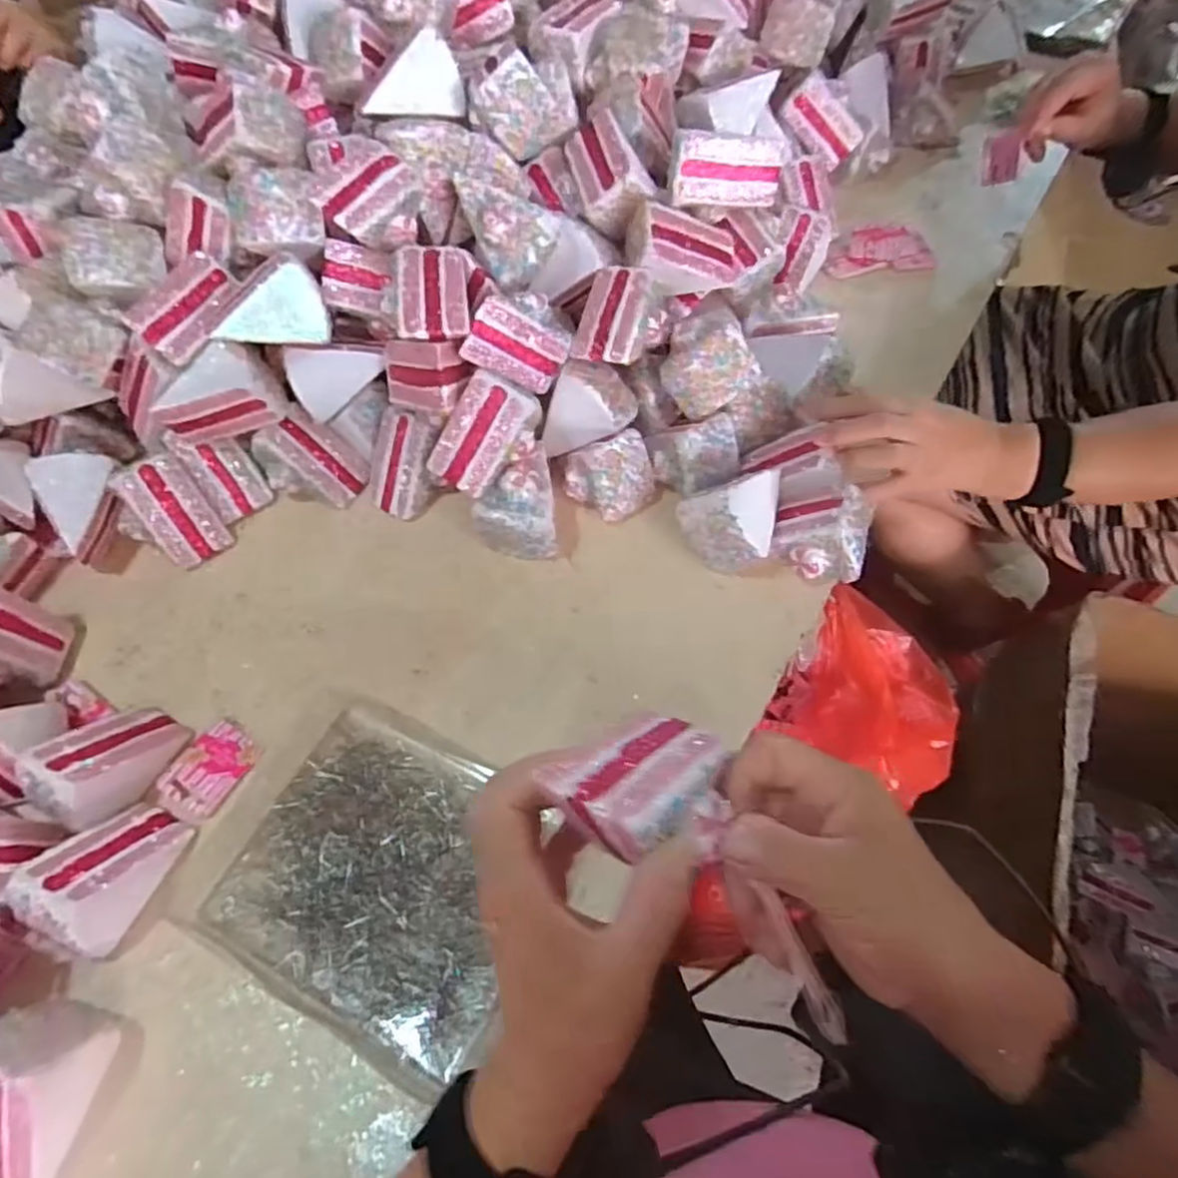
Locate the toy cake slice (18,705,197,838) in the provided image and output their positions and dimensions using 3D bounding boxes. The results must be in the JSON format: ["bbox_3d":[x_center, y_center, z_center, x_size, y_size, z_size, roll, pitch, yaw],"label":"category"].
[{"bbox_3d":[-0.333,0.115,0.485,0.059,0.056,0.089,22,63,15],"label":"toy cake slice"}]

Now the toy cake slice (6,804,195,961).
[{"bbox_3d":[-0.307,0.176,0.448,0.057,0.055,0.083,24,63,16],"label":"toy cake slice"}]

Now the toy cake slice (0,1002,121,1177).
[{"bbox_3d":[-0.316,0.282,0.389,0.060,0.061,0.095,6,60,6],"label":"toy cake slice"}]

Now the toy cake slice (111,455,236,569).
[{"bbox_3d":[-0.343,-0.064,0.588,0.053,0.058,0.070,-34,64,-16],"label":"toy cake slice"}]

